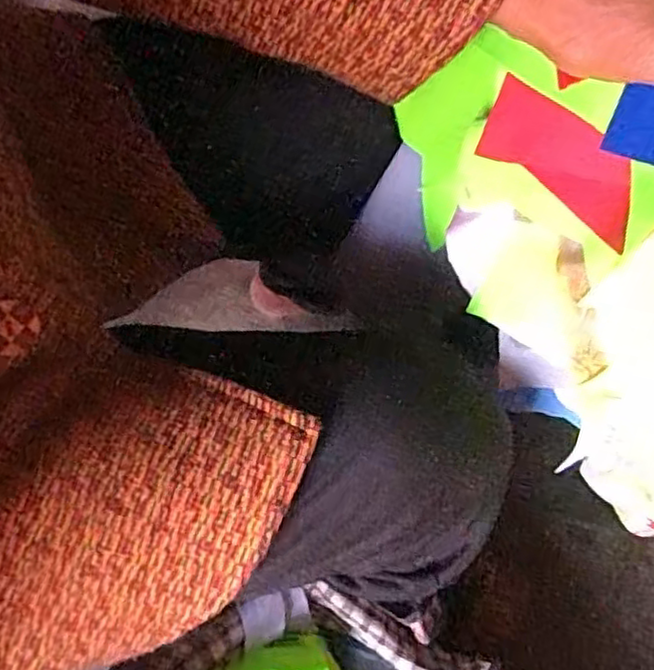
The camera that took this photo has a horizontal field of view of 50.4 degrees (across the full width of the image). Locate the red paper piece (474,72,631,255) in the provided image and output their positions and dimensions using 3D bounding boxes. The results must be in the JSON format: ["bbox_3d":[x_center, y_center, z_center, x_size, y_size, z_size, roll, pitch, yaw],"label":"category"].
[{"bbox_3d":[0.105,-0.081,0.315,0.090,0.008,0.037,46,117,28],"label":"red paper piece"}]

